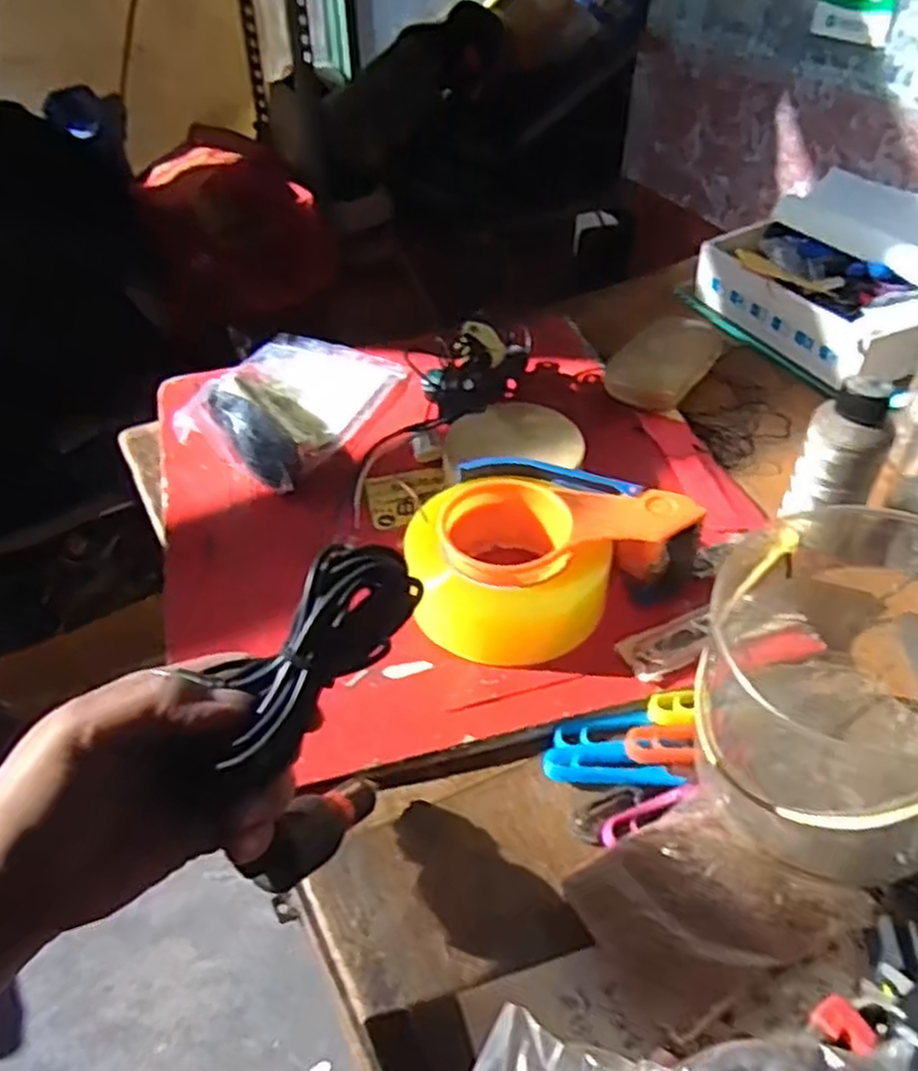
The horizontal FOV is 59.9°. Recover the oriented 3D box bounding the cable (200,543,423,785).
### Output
[{"bbox_3d":[-0.051,0.042,0.288,0.025,0.033,0.089,28,70,27],"label":"cable"}]

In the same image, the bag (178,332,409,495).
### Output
[{"bbox_3d":[-0.140,-0.117,0.637,0.136,0.039,0.187,19,48,20],"label":"bag"}]

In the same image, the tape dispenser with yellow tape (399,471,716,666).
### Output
[{"bbox_3d":[0.051,0.020,0.477,0.162,0.059,0.116,9,45,11],"label":"tape dispenser with yellow tape"}]

